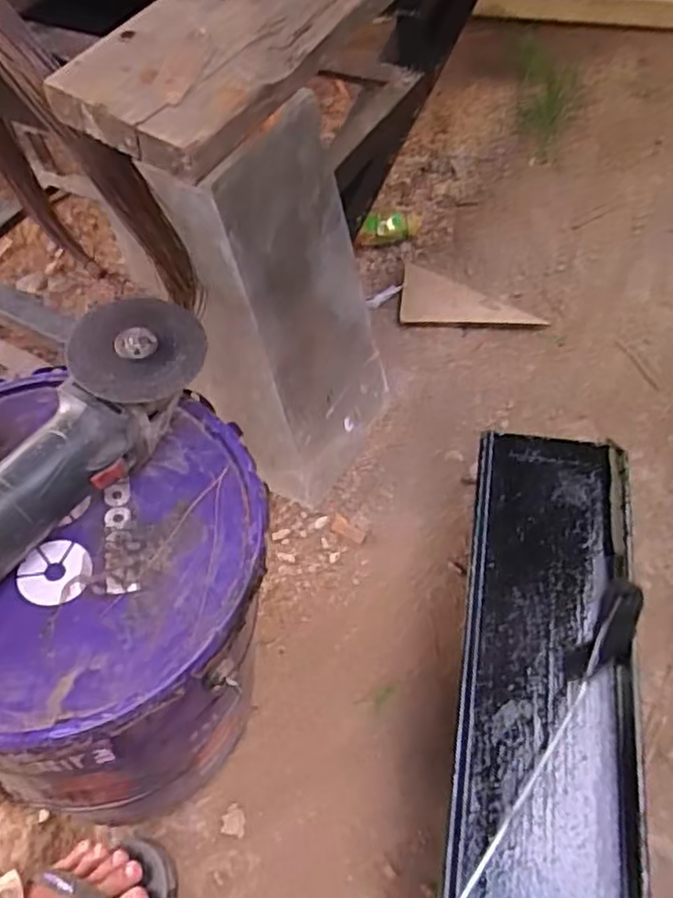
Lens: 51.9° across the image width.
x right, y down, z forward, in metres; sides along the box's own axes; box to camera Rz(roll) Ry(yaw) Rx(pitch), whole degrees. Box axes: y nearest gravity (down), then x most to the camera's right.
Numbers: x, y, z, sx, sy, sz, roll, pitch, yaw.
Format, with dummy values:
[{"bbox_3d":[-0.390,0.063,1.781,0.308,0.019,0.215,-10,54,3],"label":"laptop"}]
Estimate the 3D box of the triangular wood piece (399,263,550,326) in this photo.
[{"bbox_3d":[0.221,-0.263,1.153,0.221,0.017,0.162,2,52,8],"label":"triangular wood piece"}]

